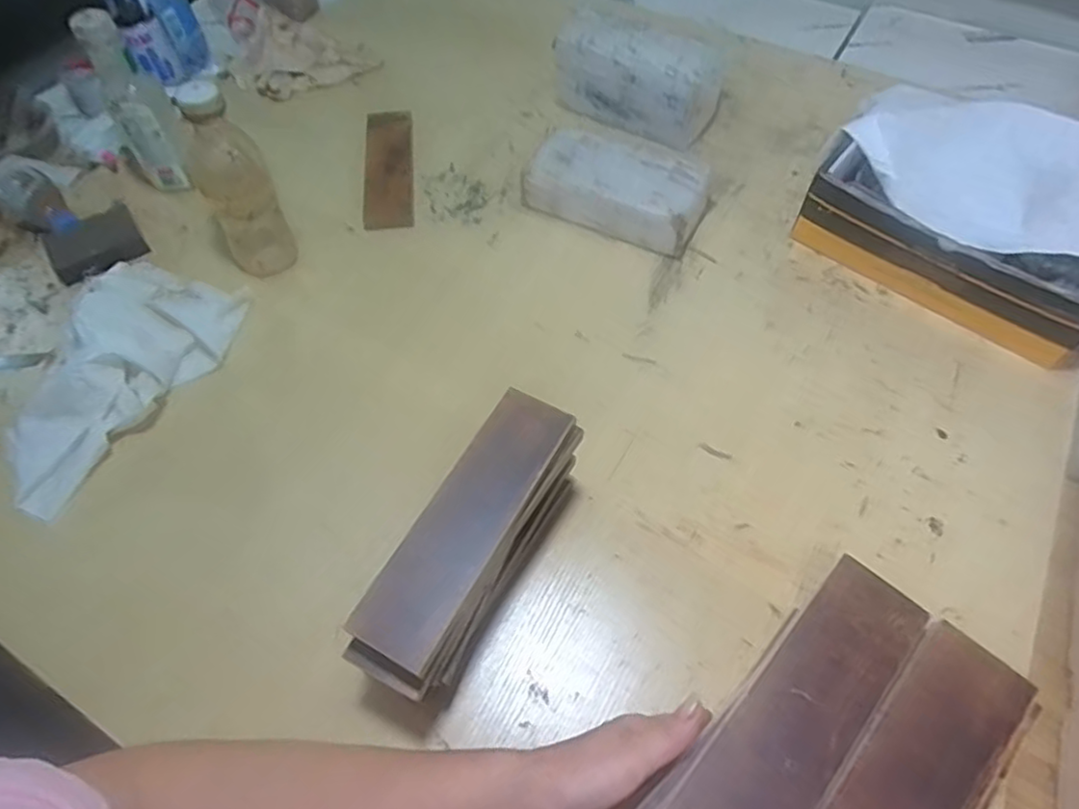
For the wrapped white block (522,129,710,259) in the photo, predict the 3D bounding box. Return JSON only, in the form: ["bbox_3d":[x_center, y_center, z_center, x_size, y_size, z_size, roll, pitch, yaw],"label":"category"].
[{"bbox_3d":[0.092,-0.260,0.778,0.214,0.062,0.104,24,62,15],"label":"wrapped white block"}]

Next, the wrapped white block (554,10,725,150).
[{"bbox_3d":[0.128,-0.435,0.866,0.222,0.109,0.098,26,62,17],"label":"wrapped white block"}]

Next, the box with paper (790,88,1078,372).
[{"bbox_3d":[0.479,-0.222,0.706,0.327,0.116,0.269,38,66,22],"label":"box with paper"}]

